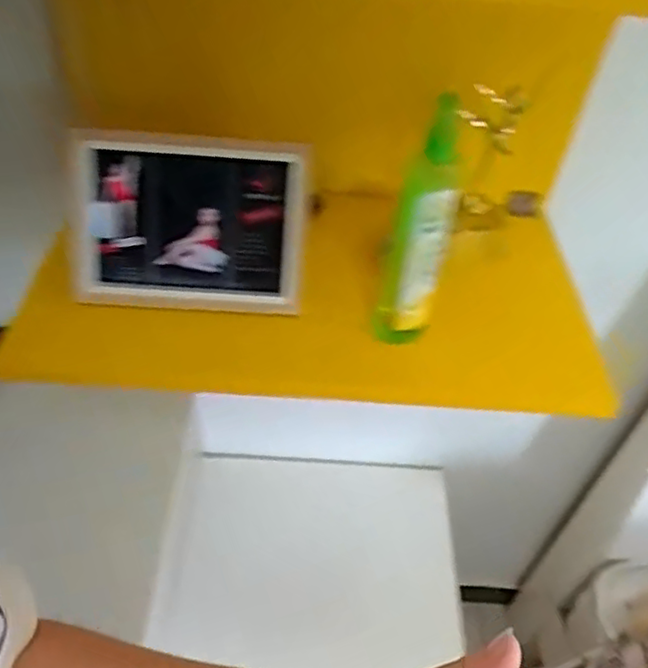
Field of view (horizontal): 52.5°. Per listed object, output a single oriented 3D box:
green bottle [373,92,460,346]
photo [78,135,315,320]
[{"bbox_3d":[0.073,-0.075,0.497,0.045,0.197,0.042,15,46,7],"label":"green bottle"},{"bbox_3d":[-0.104,-0.088,0.524,0.186,0.135,0.035,2,24,-7],"label":"photo"}]

